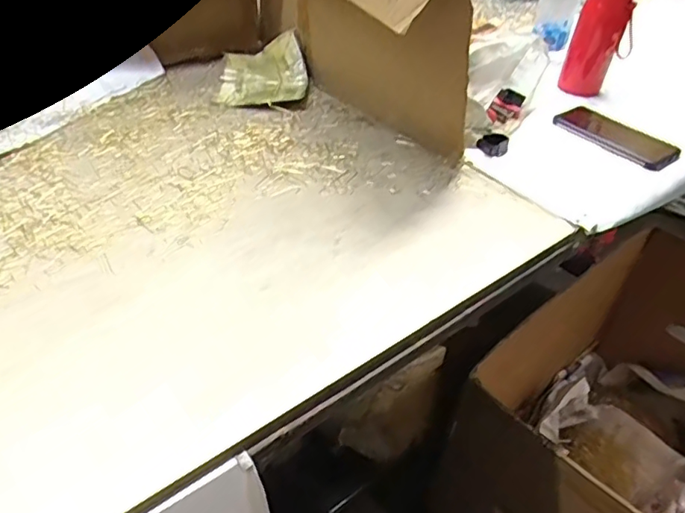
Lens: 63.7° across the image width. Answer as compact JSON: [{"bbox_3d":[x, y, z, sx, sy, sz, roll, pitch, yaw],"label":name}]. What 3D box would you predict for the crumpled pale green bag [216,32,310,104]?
[{"bbox_3d":[-0.125,-0.295,0.869,0.137,0.046,0.199,0,40,-3],"label":"crumpled pale green bag"}]

